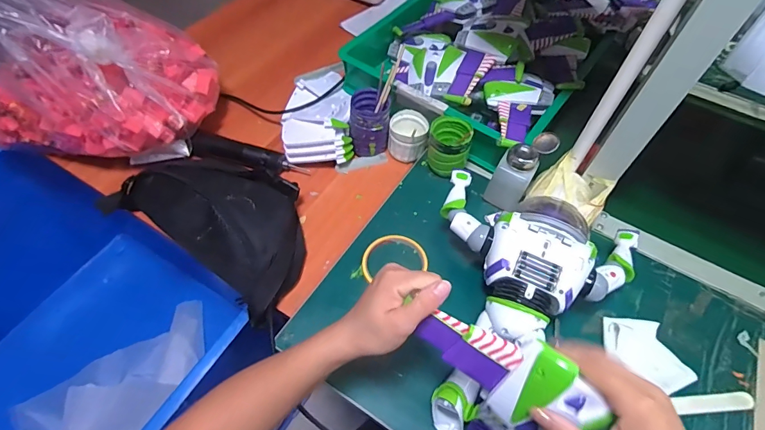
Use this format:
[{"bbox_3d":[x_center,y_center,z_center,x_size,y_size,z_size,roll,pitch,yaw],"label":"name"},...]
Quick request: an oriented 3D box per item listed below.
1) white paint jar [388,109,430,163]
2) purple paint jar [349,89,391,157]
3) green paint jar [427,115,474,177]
[{"bbox_3d":[0.043,-0.132,0.673,0.063,0.054,0.067,1,56,-1],"label":"white paint jar"},{"bbox_3d":[-0.021,-0.146,0.662,0.064,0.093,0.064,1,56,-1],"label":"purple paint jar"},{"bbox_3d":[0.103,-0.104,0.628,0.065,0.085,0.060,1,56,-1],"label":"green paint jar"}]

